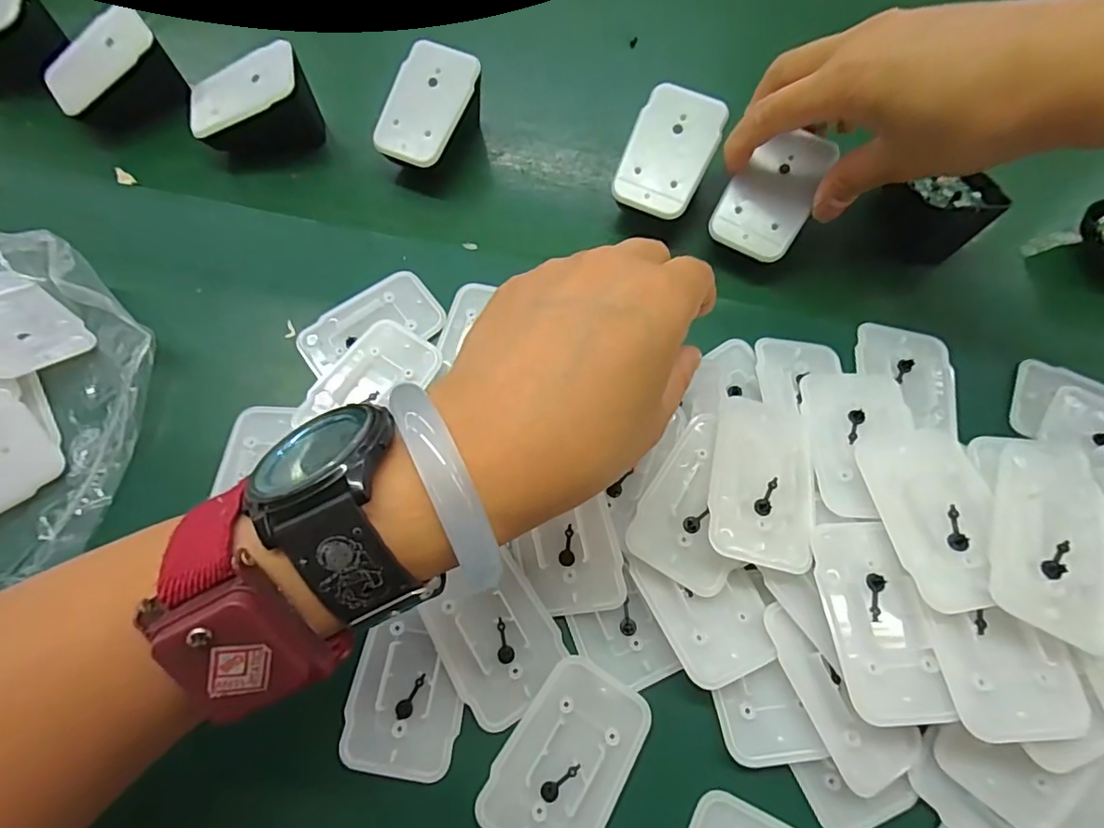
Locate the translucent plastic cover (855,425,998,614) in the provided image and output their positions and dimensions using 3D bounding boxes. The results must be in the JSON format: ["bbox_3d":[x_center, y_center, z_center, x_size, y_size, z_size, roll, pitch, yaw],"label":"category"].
[{"bbox_3d":[0.147,0.036,0.209,0.042,0.007,0.070,-10,56,5],"label":"translucent plastic cover"}]

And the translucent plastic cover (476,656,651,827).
[{"bbox_3d":[0.005,0.132,0.208,0.043,0.005,0.067,29,71,11],"label":"translucent plastic cover"}]

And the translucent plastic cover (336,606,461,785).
[{"bbox_3d":[-0.057,0.111,0.218,0.045,0.004,0.056,10,68,3],"label":"translucent plastic cover"}]

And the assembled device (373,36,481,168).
[{"bbox_3d":[-0.070,-0.169,0.319,0.050,0.046,0.068,24,70,8],"label":"assembled device"}]

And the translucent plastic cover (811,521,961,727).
[{"bbox_3d":[0.118,0.074,0.200,0.033,0.005,0.068,-5,67,0],"label":"translucent plastic cover"}]

